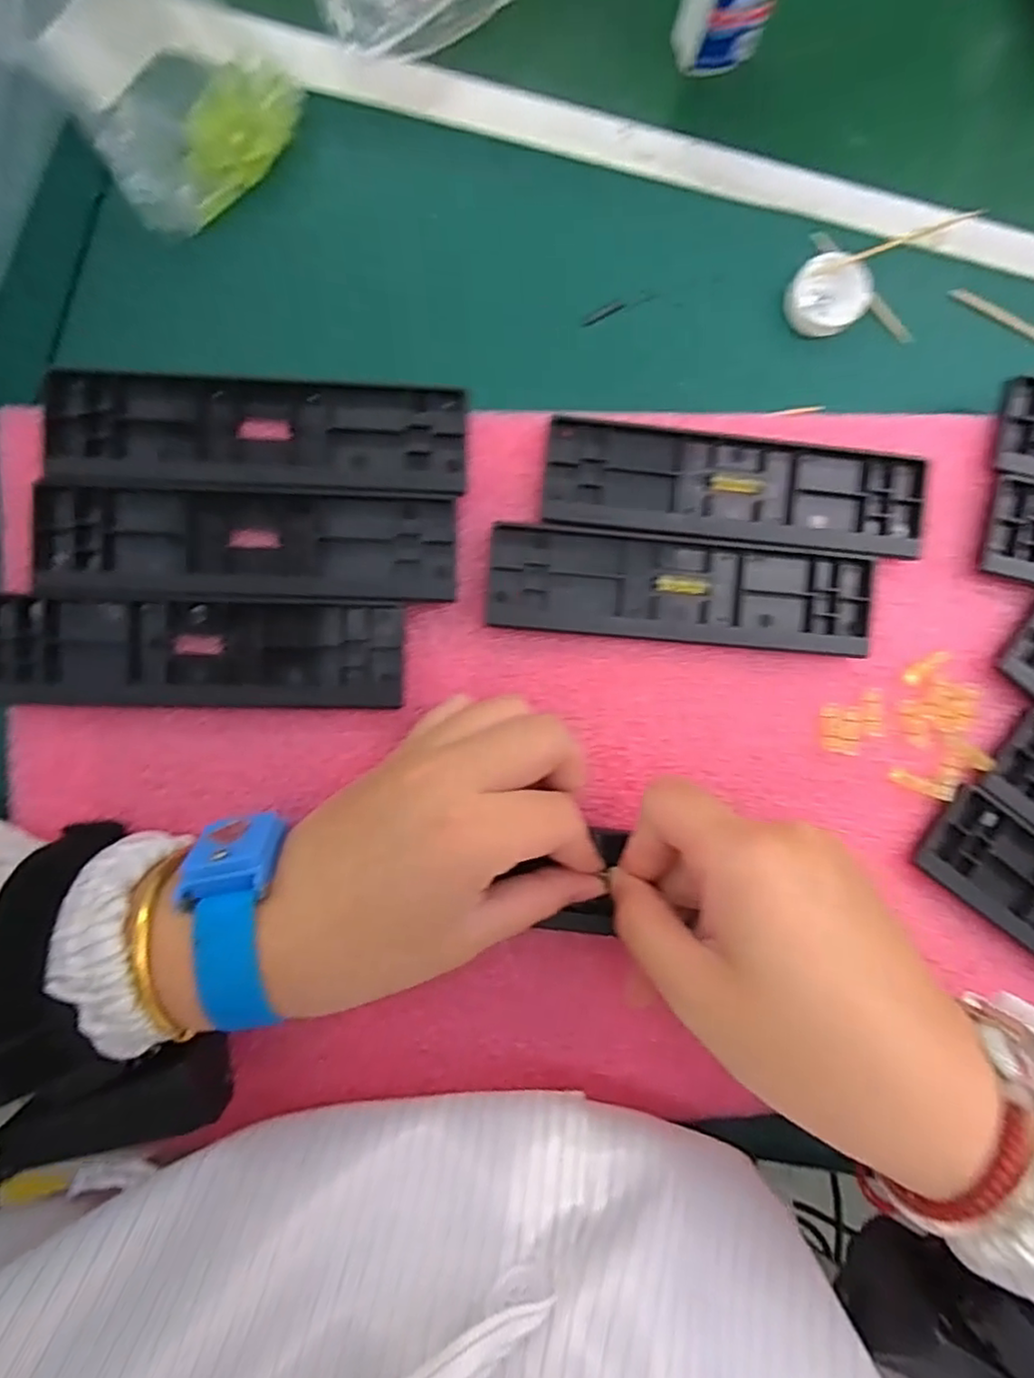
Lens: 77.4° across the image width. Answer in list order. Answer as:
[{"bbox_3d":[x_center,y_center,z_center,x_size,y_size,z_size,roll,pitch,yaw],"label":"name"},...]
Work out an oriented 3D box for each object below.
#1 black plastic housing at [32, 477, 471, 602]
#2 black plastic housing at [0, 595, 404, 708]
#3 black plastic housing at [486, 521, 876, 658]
[{"bbox_3d":[-0.104,-0.056,0.254,0.158,0.008,0.041,0,89,-5],"label":"black plastic housing"},{"bbox_3d":[-0.128,-0.014,0.254,0.162,0.009,0.041,1,89,-5],"label":"black plastic housing"},{"bbox_3d":[0.068,-0.040,0.265,0.157,0.004,0.040,5,89,-4],"label":"black plastic housing"}]

